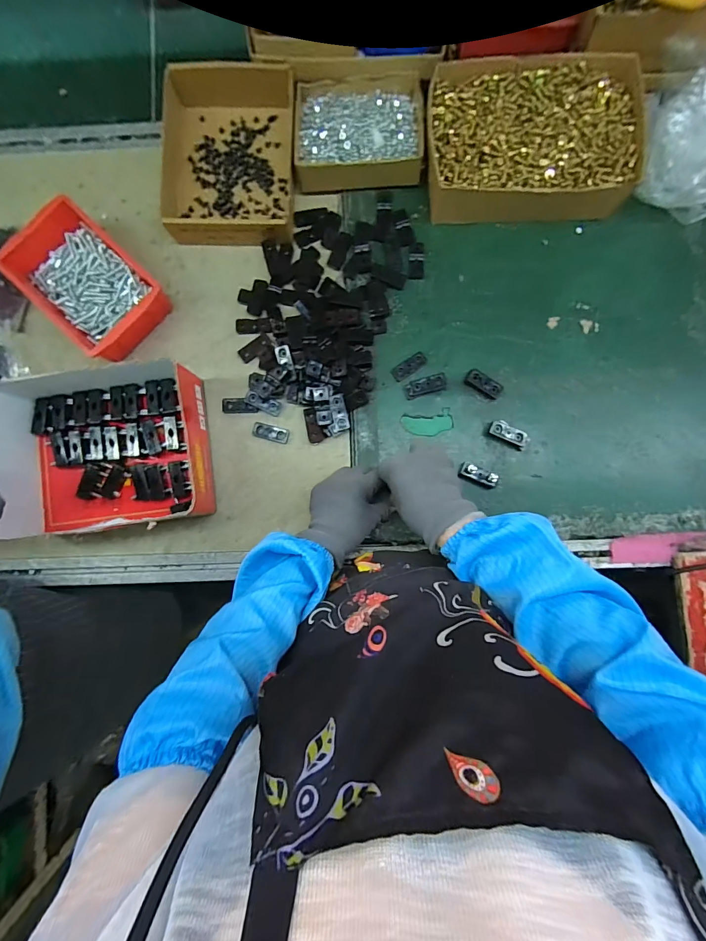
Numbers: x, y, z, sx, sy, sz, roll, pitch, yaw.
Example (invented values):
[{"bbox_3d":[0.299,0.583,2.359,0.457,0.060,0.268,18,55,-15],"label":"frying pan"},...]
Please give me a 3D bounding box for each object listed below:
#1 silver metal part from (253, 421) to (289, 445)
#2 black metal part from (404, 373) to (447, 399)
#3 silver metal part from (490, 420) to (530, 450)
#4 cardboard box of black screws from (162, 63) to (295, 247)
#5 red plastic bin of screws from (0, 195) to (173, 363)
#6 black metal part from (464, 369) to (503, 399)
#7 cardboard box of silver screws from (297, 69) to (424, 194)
[{"bbox_3d":[-0.117,-0.054,0.562,0.052,0.004,0.021,16,87,3],"label":"silver metal part"},{"bbox_3d":[0.101,-0.117,0.547,0.058,0.017,0.021,-17,86,1],"label":"black metal part"},{"bbox_3d":[0.211,-0.049,0.538,0.051,0.017,0.024,31,88,4],"label":"silver metal part"},{"bbox_3d":[-0.174,-0.440,0.561,0.183,0.047,0.246,1,87,3],"label":"cardboard box of black screws"},{"bbox_3d":[-0.367,-0.258,0.555,0.201,0.059,0.133,42,89,4],"label":"red plastic bin of screws"},{"bbox_3d":[0.180,-0.119,0.543,0.052,0.020,0.020,32,88,4],"label":"black metal part"},{"bbox_3d":[0.008,-0.475,0.561,0.175,0.041,0.140,-1,87,2],"label":"cardboard box of silver screws"}]

